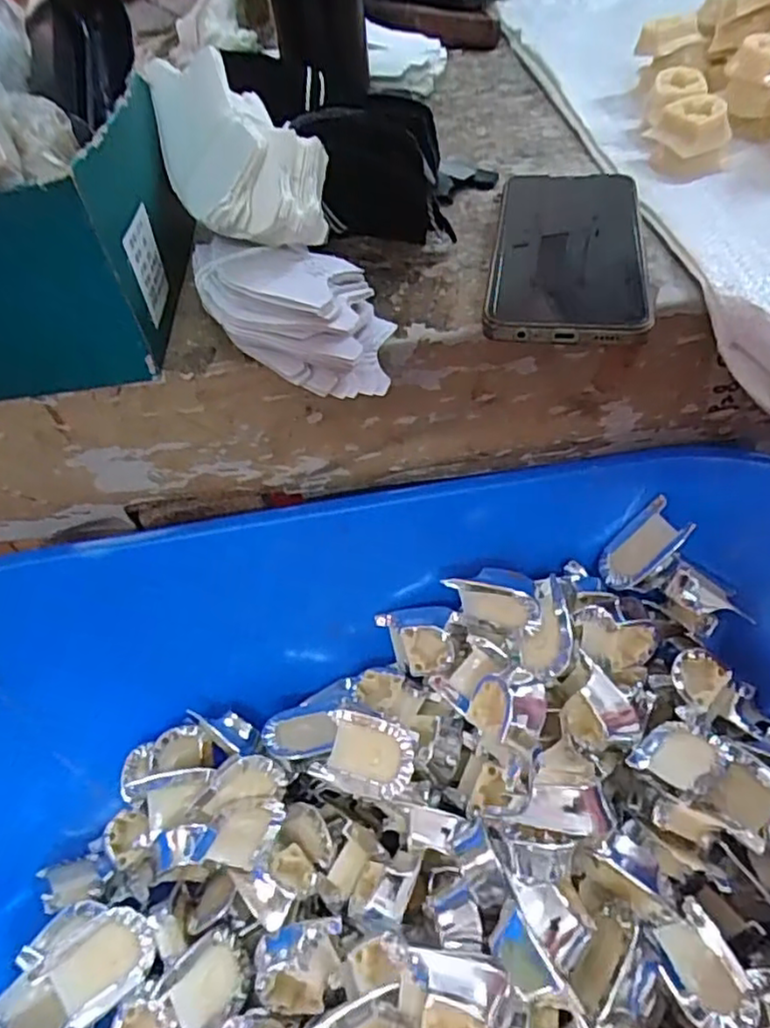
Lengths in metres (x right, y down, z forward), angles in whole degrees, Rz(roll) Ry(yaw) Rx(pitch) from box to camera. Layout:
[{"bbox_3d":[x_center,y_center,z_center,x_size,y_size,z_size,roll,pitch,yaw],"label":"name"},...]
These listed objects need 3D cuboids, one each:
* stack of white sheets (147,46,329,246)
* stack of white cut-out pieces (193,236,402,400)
[{"bbox_3d":[-0.073,-0.178,0.327,0.060,0.057,0.124,-24,51,-13],"label":"stack of white sheets"},{"bbox_3d":[-0.050,-0.100,0.326,0.111,0.044,0.055,25,57,25],"label":"stack of white cut-out pieces"}]

